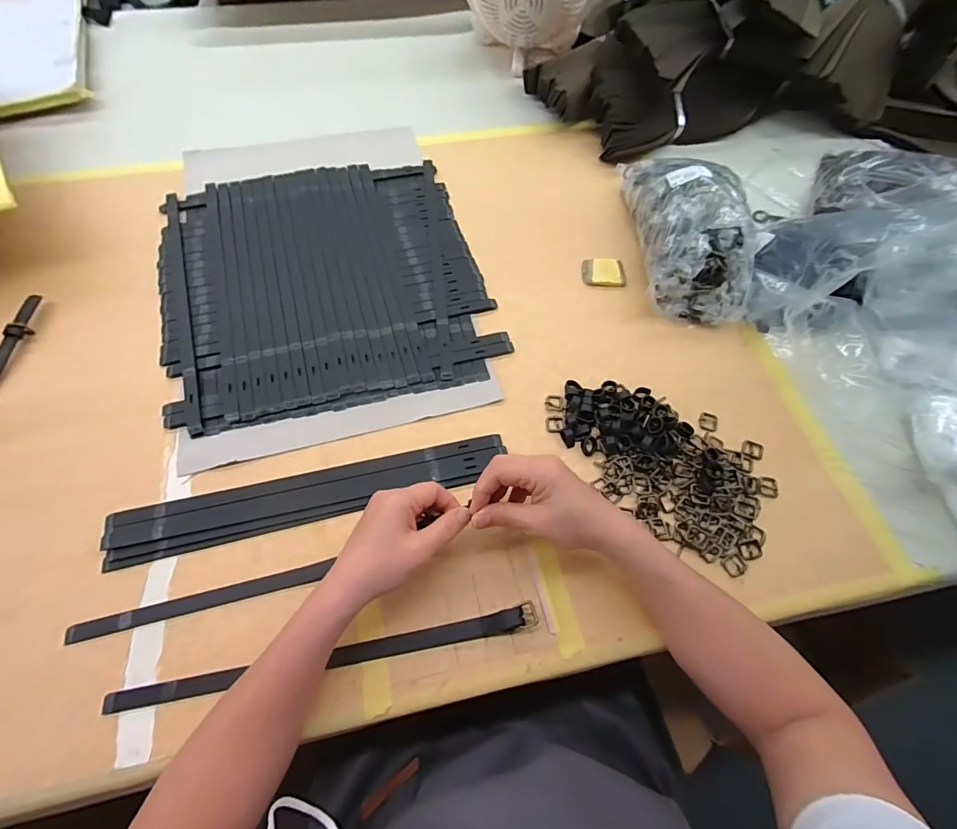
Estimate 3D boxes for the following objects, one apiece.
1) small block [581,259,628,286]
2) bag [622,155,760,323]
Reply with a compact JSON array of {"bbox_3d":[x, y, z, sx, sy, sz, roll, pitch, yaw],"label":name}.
[{"bbox_3d":[0.175,-0.199,0.608,0.058,0.009,0.049,6,64,1],"label":"small block"},{"bbox_3d":[0.282,-0.263,0.586,0.122,0.110,0.277,2,65,-2],"label":"bag"}]

